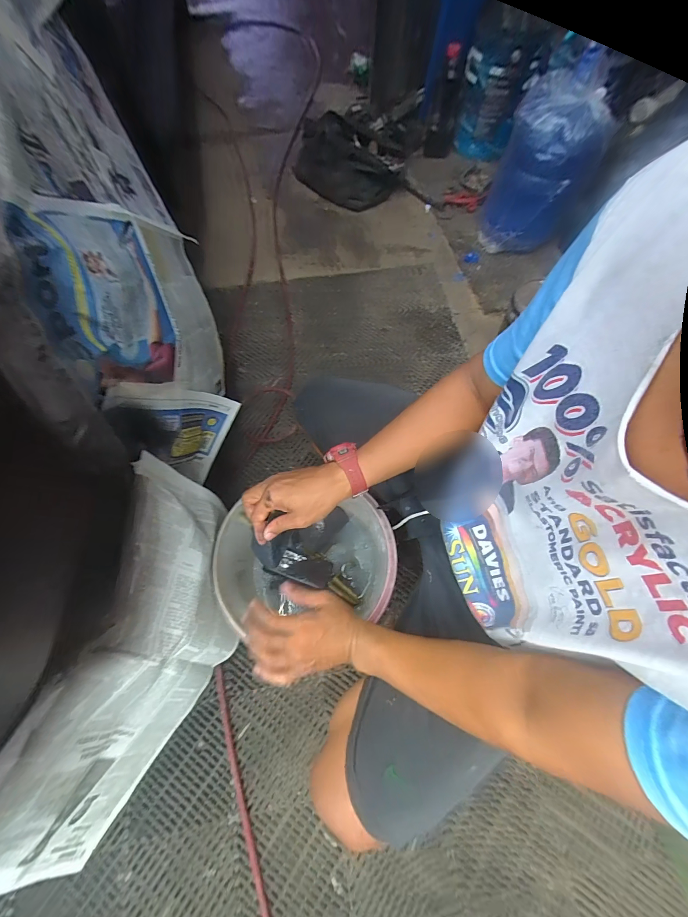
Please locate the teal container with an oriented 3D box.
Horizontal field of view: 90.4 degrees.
[{"bbox_3d":[0.584,-1.376,1.292,0.253,0.325,0.217,24,70,10],"label":"teal container"}]

